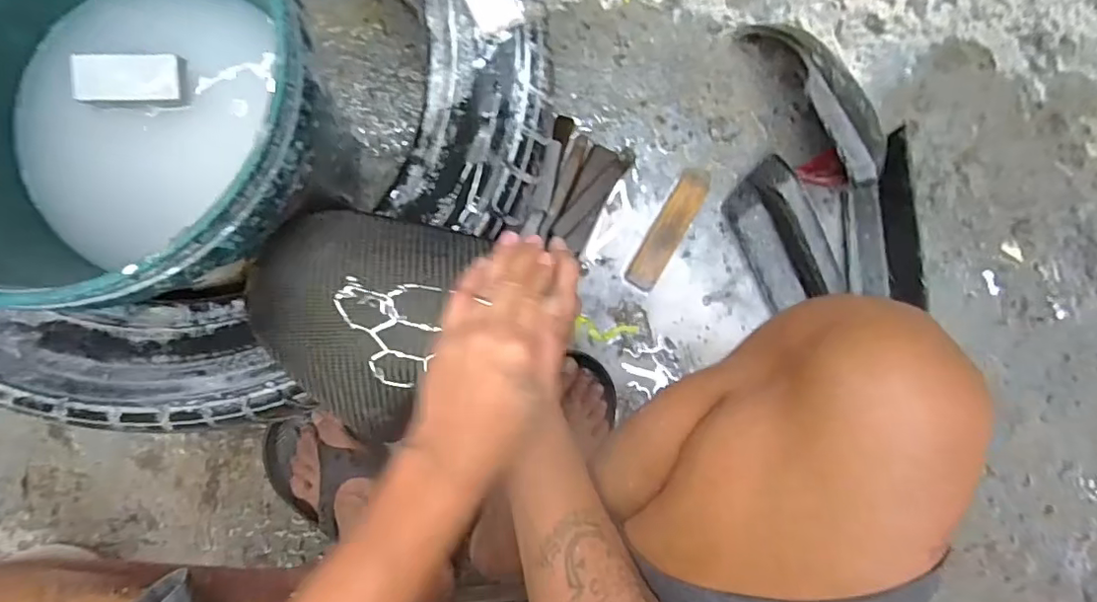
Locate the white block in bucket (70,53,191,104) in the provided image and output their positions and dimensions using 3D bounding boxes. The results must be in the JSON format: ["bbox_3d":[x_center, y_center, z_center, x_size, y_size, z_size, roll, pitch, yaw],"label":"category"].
[{"bbox_3d":[-0.362,-0.193,0.487,0.086,0.017,0.040,-3,89,-7],"label":"white block in bucket"}]

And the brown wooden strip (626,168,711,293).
[{"bbox_3d":[0.150,-0.090,0.692,0.043,0.008,0.166,30,85,-5],"label":"brown wooden strip"}]

